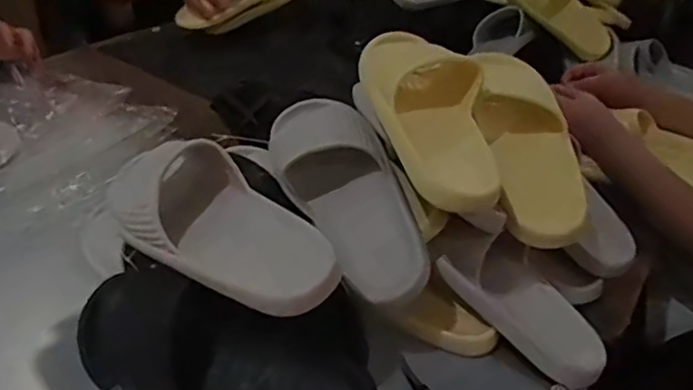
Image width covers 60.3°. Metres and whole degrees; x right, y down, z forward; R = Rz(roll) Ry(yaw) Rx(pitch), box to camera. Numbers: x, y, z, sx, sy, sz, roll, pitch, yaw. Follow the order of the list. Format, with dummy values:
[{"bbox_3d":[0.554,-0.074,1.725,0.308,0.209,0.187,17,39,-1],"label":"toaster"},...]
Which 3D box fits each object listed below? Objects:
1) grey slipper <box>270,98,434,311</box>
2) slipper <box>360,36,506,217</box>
[{"bbox_3d":[0.003,0.001,0.599,0.105,0.078,0.261,-29,55,5],"label":"grey slipper"},{"bbox_3d":[0.082,-0.076,0.576,0.105,0.059,0.234,-4,49,-12],"label":"slipper"}]

